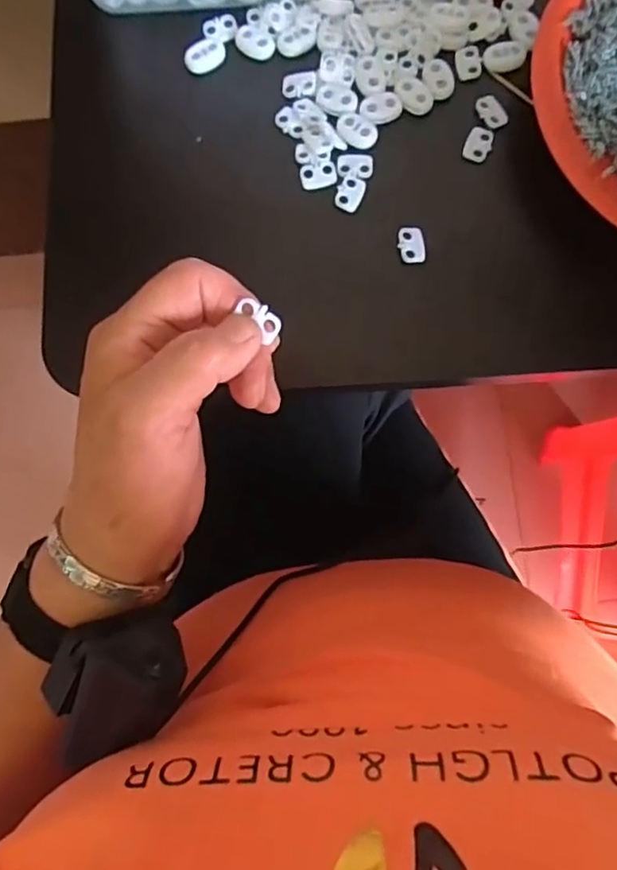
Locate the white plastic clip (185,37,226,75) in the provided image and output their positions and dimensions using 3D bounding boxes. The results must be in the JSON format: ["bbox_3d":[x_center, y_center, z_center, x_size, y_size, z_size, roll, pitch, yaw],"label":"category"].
[{"bbox_3d":[-0.057,-0.207,0.333,0.023,0.008,0.016,-30,80,-4],"label":"white plastic clip"}]

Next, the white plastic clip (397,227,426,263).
[{"bbox_3d":[0.052,-0.097,0.310,0.013,0.004,0.019,-10,79,-1],"label":"white plastic clip"}]

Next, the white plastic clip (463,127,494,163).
[{"bbox_3d":[0.089,-0.152,0.320,0.014,0.004,0.019,20,80,5],"label":"white plastic clip"}]

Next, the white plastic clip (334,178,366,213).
[{"bbox_3d":[0.021,-0.125,0.318,0.013,0.004,0.019,21,81,5],"label":"white plastic clip"}]

